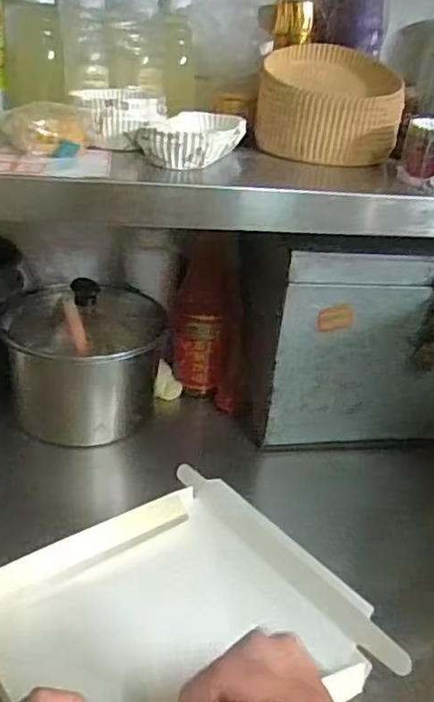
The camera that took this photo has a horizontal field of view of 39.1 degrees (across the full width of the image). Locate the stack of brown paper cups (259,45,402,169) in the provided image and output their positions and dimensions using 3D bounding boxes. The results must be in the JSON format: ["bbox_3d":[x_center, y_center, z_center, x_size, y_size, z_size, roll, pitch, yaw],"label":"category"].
[{"bbox_3d":[0.119,-0.265,0.656,0.150,0.093,0.131,8,30,2],"label":"stack of brown paper cups"}]

